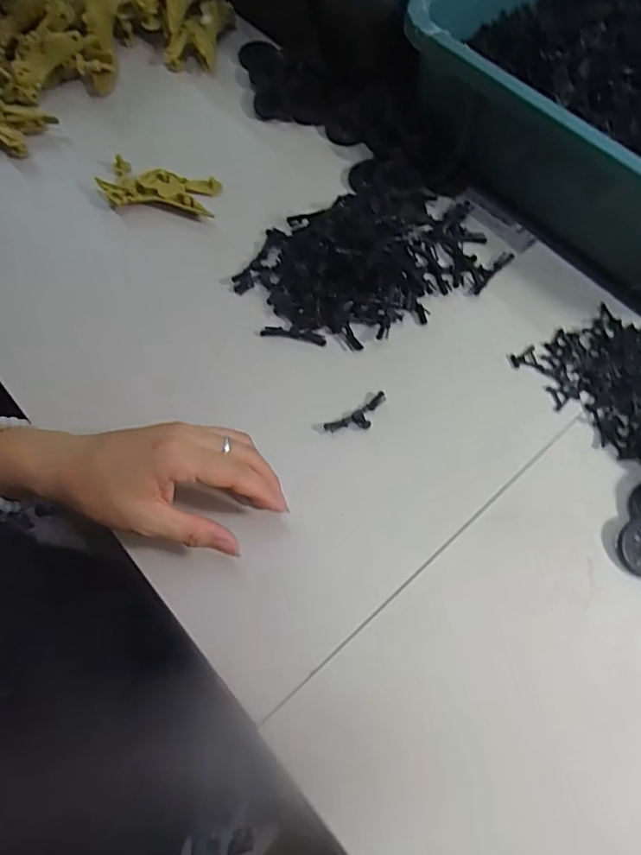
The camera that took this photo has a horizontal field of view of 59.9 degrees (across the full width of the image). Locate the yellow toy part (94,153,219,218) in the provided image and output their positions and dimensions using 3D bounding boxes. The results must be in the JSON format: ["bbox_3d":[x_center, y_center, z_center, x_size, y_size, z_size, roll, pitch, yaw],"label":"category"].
[{"bbox_3d":[-0.135,-0.202,0.470,0.099,0.018,0.046,11,66,5],"label":"yellow toy part"}]

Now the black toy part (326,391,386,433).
[{"bbox_3d":[0.028,-0.007,0.390,0.048,0.004,0.018,-29,68,-13],"label":"black toy part"}]

